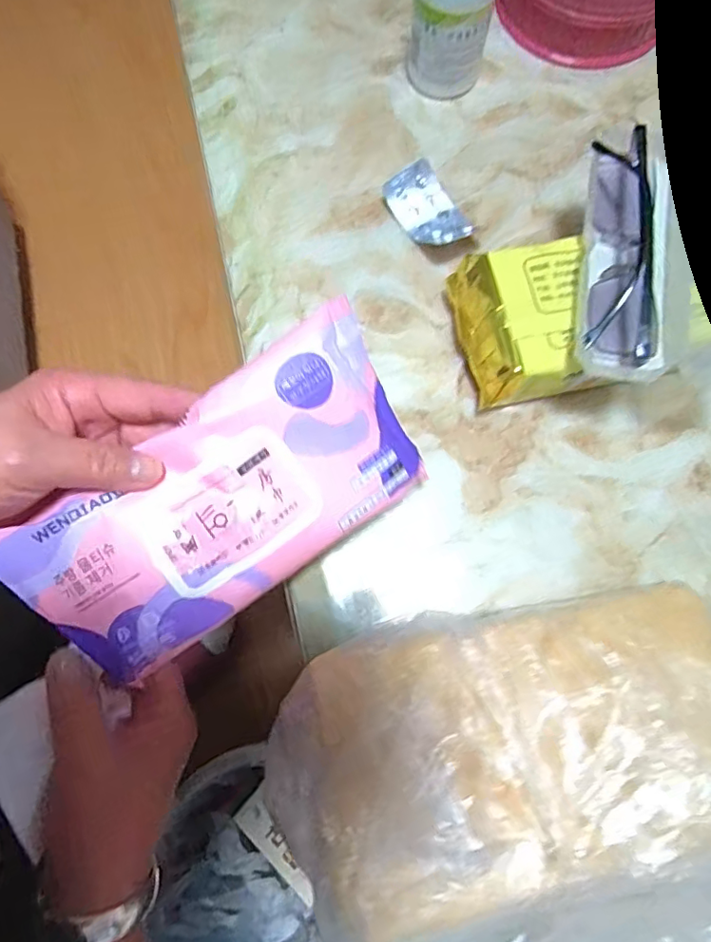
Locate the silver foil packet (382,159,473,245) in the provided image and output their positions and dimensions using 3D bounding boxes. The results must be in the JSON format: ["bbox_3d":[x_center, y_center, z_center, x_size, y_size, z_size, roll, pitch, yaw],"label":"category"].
[{"bbox_3d":[0.049,-0.176,0.365,0.040,0.017,0.056,-33,78,-7],"label":"silver foil packet"}]

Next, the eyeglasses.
[{"bbox_3d":[0.144,-0.122,0.293,0.031,0.021,0.133,7,76,2],"label":"eyeglasses"}]

